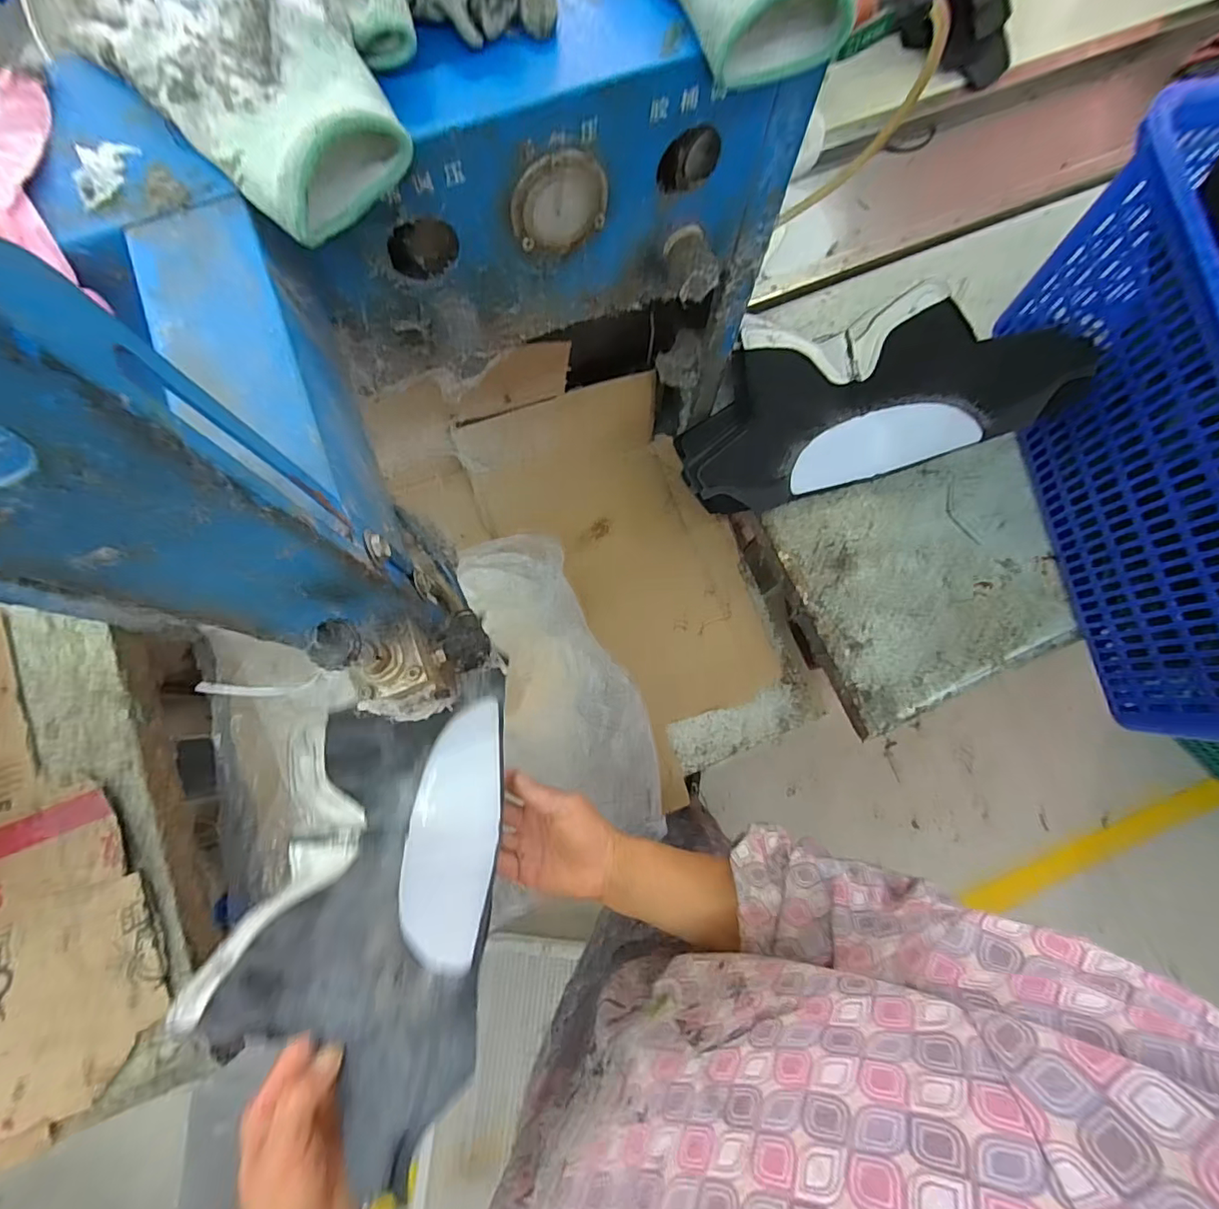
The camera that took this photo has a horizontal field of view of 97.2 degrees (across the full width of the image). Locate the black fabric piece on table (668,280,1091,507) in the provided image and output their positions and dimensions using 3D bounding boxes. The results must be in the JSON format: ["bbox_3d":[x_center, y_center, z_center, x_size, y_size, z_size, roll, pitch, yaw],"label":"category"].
[{"bbox_3d":[0.252,-0.235,0.582,0.351,0.133,0.198,-11,78,-3],"label":"black fabric piece on table"}]

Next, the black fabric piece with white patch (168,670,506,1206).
[{"bbox_3d":[-0.174,0.194,0.381,0.185,0.032,0.288,-7,47,4],"label":"black fabric piece with white patch"}]

